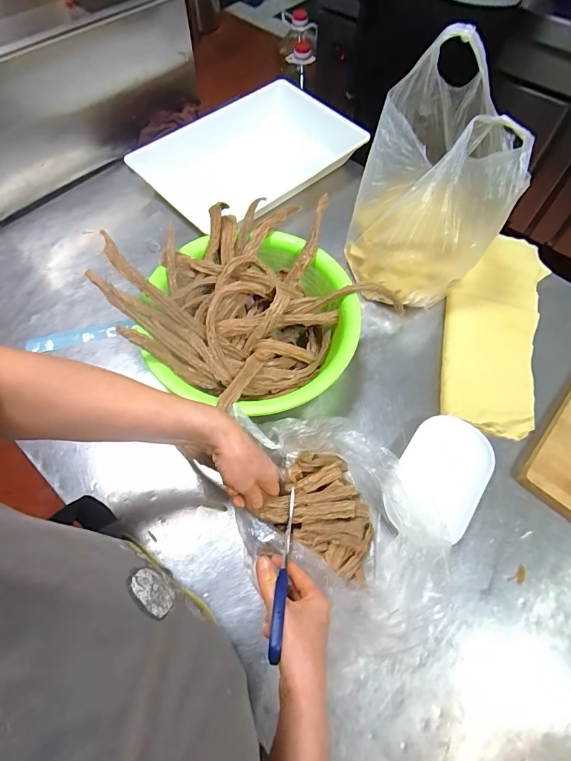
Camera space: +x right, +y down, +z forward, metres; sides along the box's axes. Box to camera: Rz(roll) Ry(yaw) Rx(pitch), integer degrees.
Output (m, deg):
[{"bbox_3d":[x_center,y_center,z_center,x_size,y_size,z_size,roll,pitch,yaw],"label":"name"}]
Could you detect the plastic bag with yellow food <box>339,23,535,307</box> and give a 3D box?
[{"bbox_3d":[0.213,-0.291,0.585,0.202,0.228,0.270,15,65,7],"label":"plastic bag with yellow food"}]

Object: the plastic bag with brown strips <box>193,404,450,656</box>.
[{"bbox_3d":[0.051,0.160,0.448,0.181,0.101,0.251,-19,66,-9],"label":"plastic bag with brown strips"}]

